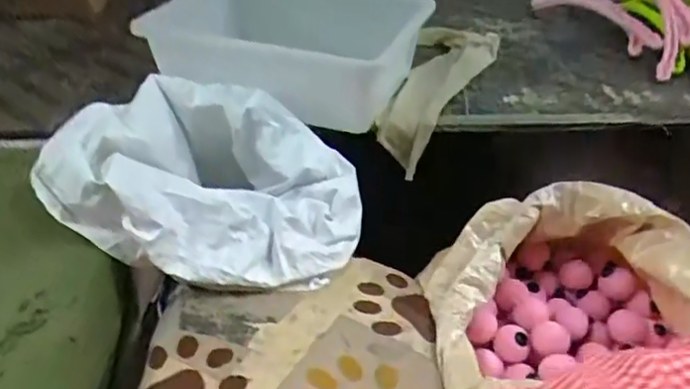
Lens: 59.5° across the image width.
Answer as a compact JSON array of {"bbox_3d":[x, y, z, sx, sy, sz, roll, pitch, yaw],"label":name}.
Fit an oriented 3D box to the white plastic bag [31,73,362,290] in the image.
[{"bbox_3d":[-0.154,-0.010,0.717,0.336,0.154,0.239,4,35,5],"label":"white plastic bag"}]

